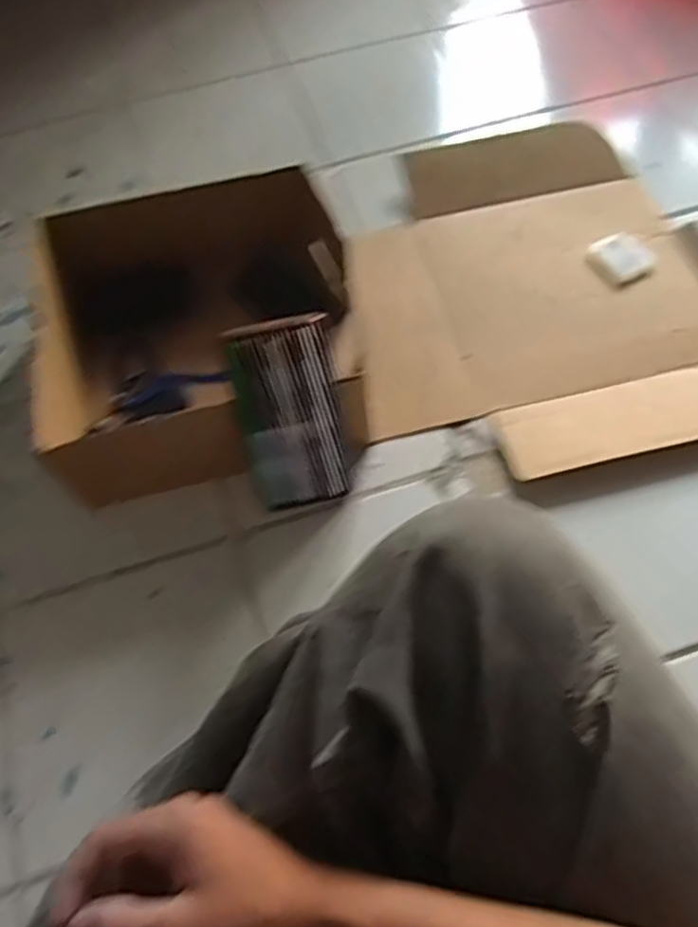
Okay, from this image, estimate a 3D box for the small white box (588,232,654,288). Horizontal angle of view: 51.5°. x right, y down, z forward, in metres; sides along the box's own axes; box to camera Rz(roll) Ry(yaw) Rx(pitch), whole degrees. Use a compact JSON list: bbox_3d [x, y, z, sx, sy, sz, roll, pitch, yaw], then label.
[{"bbox_3d":[0.267,-0.203,0.715,0.051,0.009,0.055,-28,64,-11],"label":"small white box"}]

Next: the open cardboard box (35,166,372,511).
[{"bbox_3d":[-0.130,-0.124,0.654,0.262,0.094,0.286,-12,62,-2],"label":"open cardboard box"}]

